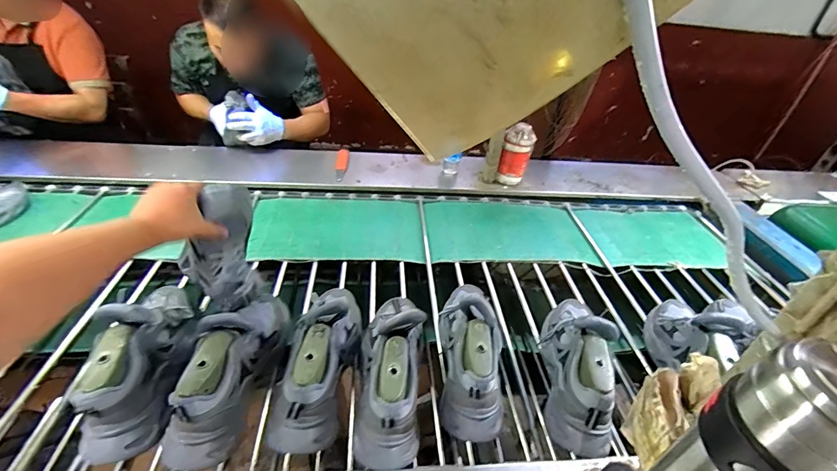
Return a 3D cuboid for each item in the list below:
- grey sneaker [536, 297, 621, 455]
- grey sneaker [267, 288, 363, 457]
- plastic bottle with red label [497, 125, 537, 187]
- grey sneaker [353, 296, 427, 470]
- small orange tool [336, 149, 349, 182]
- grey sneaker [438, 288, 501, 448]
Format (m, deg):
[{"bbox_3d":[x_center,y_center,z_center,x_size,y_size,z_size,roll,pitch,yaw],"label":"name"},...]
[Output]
[{"bbox_3d":[0.286,0.226,0.711,0.095,0.157,0.293,9,38,6],"label":"grey sneaker"},{"bbox_3d":[-0.160,0.184,0.667,0.083,0.128,0.304,5,38,2],"label":"grey sneaker"},{"bbox_3d":[0.311,-0.245,1.269,0.091,0.204,0.070,15,39,14],"label":"plastic bottle with red label"},{"bbox_3d":[-0.047,0.200,0.649,0.103,0.126,0.285,2,38,-2],"label":"grey sneaker"},{"bbox_3d":[-0.252,-0.235,1.296,0.039,0.029,0.176,1,38,-5],"label":"small orange tool"},{"bbox_3d":[0.086,0.180,0.697,0.089,0.124,0.283,0,38,-5],"label":"grey sneaker"}]

